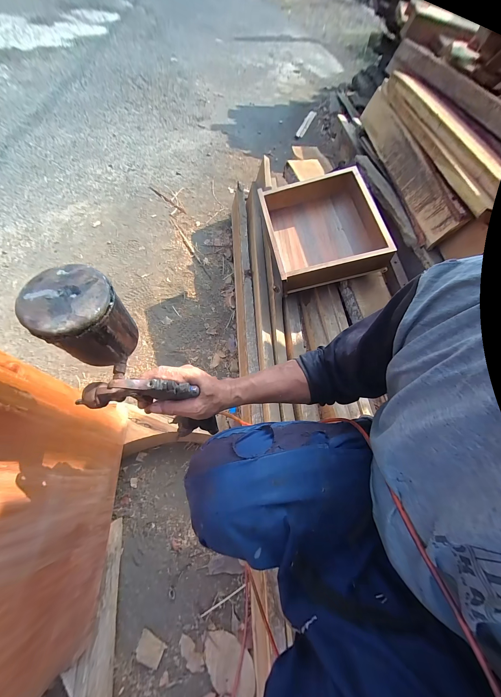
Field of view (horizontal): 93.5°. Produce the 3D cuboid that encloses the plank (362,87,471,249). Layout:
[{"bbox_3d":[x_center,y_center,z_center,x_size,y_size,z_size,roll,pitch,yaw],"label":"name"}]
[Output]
[{"bbox_3d":[0.590,-0.747,0.917,0.029,0.123,0.843,8,63,-23],"label":"plank"}]

